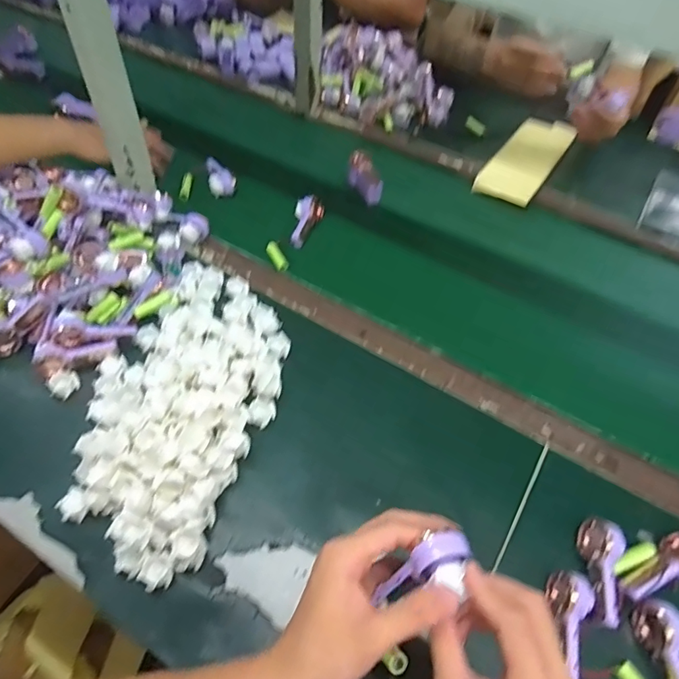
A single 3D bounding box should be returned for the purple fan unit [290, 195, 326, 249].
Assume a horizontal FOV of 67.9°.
[{"bbox_3d":[-0.057,-0.193,0.808,0.040,0.039,0.102,19,70,10],"label":"purple fan unit"}]

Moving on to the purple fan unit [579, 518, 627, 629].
[{"bbox_3d":[0.256,0.224,0.490,0.032,0.037,0.094,13,54,6],"label":"purple fan unit"}]

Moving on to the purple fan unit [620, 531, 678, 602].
[{"bbox_3d":[0.320,0.222,0.493,0.092,0.026,0.040,-17,56,-16],"label":"purple fan unit"}]

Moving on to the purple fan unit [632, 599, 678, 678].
[{"bbox_3d":[0.300,0.284,0.447,0.035,0.034,0.095,-4,54,-7],"label":"purple fan unit"}]

